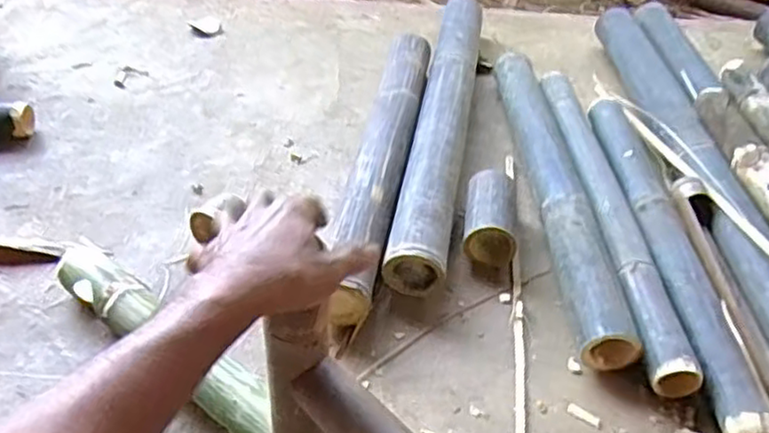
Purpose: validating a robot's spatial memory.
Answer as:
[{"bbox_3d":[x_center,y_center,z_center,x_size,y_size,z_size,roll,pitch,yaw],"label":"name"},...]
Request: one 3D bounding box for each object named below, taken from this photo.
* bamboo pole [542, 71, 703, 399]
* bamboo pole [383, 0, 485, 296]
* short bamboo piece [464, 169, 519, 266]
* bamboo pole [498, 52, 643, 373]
[{"bbox_3d":[0.327,-0.020,1.060,0.066,0.063,0.657,-1,43,-3],"label":"bamboo pole"},{"bbox_3d":[0.103,-0.170,1.195,0.086,0.093,0.766,8,43,6],"label":"bamboo pole"},{"bbox_3d":[0.158,-0.002,1.023,0.077,0.063,0.141,7,43,5],"label":"short bamboo piece"},{"bbox_3d":[0.256,-0.052,1.083,0.073,0.066,0.649,-1,43,-4],"label":"bamboo pole"}]

